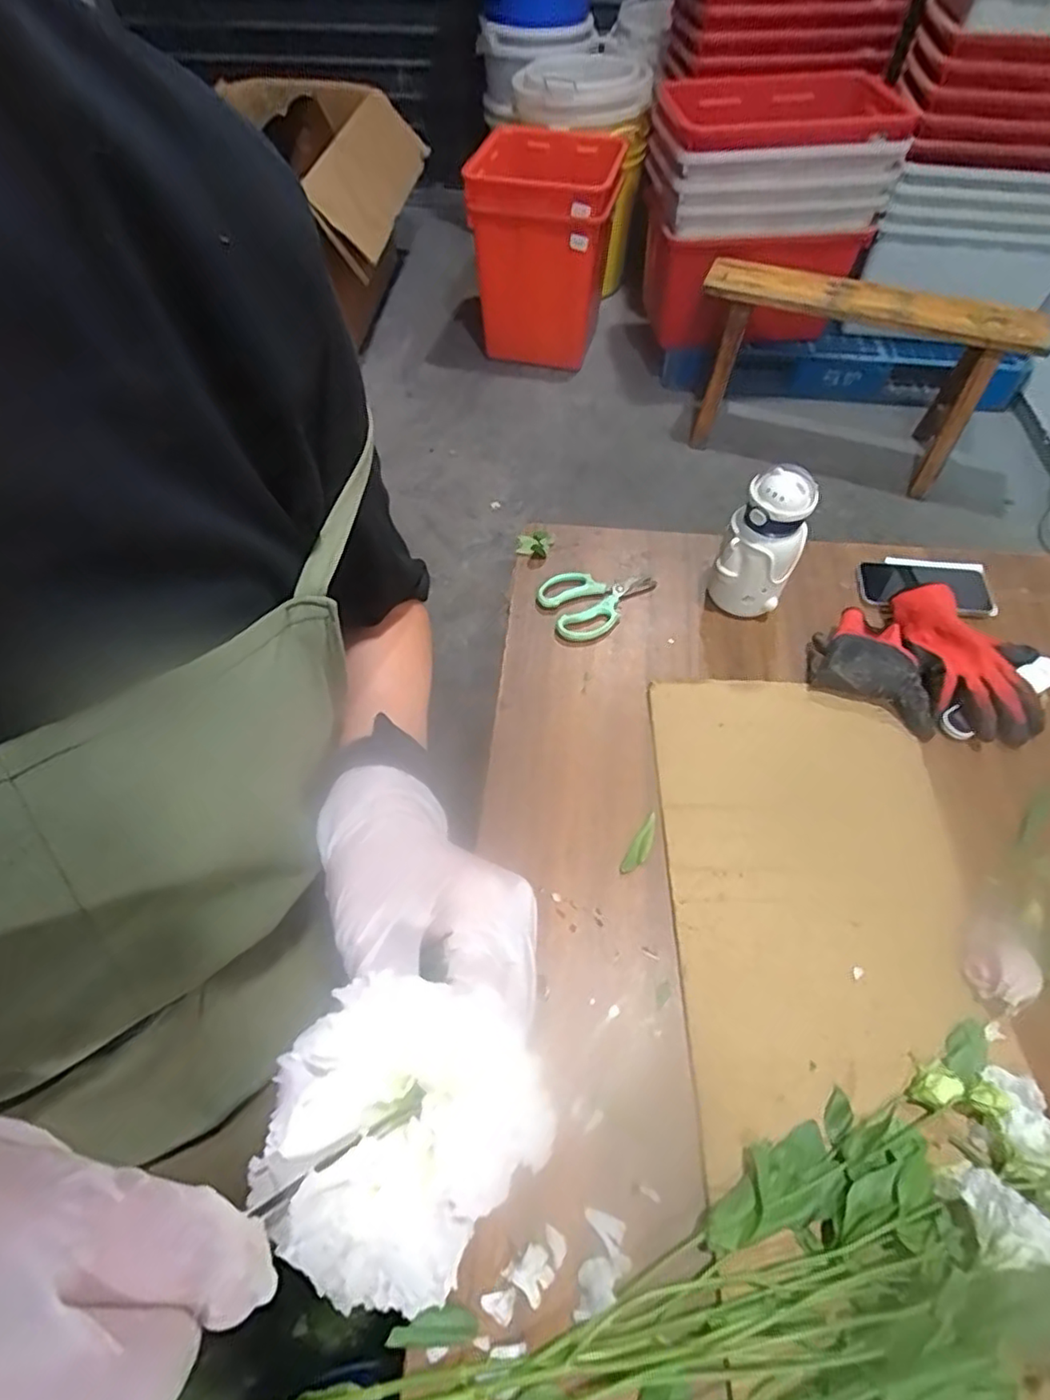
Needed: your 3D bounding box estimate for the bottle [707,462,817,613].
[{"bbox_3d":[0.277,-0.177,0.741,0.085,0.183,0.069,28,61,17],"label":"bottle"}]

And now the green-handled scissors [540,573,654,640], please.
[{"bbox_3d":[0.098,-0.134,0.812,0.147,0.016,0.104,-22,59,-14],"label":"green-handled scissors"}]

